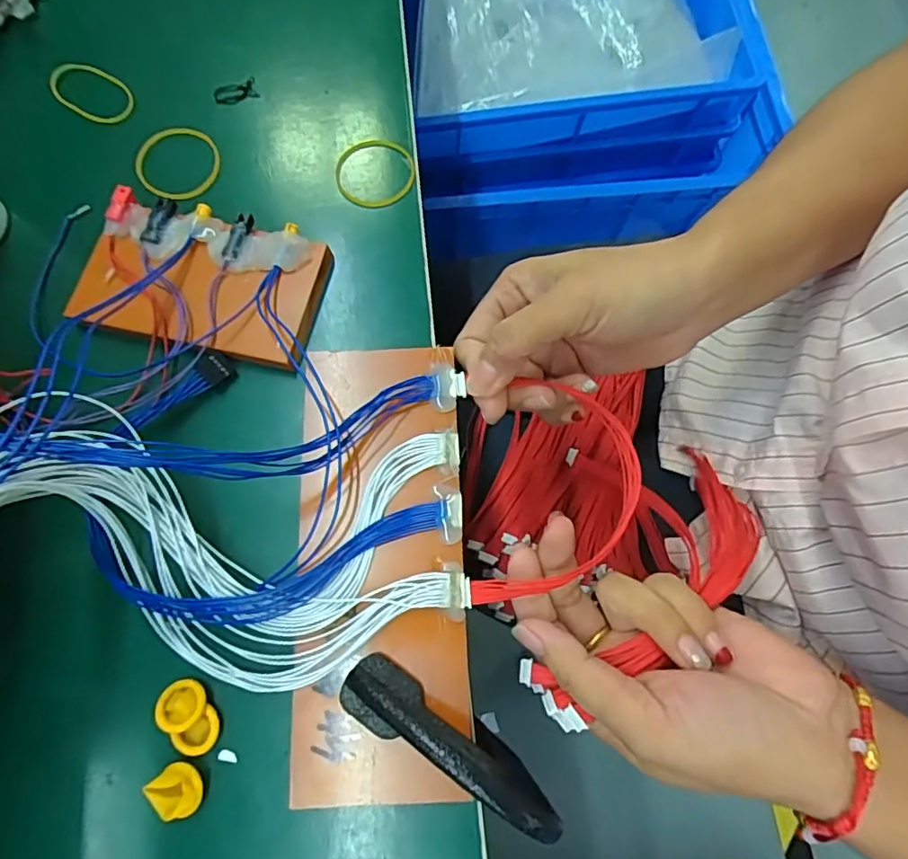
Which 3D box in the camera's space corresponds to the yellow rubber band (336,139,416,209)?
[{"bbox_3d":[-0.045,-0.148,0.324,0.045,0.005,0.046,-2,77,7],"label":"yellow rubber band"}]

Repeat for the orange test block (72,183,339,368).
[{"bbox_3d":[-0.131,-0.077,0.295,0.117,0.024,0.072,16,73,4],"label":"orange test block"}]

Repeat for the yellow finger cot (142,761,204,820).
[{"bbox_3d":[-0.112,0.146,0.227,0.018,0.007,0.020,-43,78,-13],"label":"yellow finger cot"}]

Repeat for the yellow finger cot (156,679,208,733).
[{"bbox_3d":[-0.116,0.117,0.237,0.019,0.004,0.020,-4,51,-9],"label":"yellow finger cot"}]

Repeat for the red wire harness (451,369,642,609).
[{"bbox_3d":[0.046,0.025,0.268,0.090,0.019,0.107,-2,73,-2],"label":"red wire harness"}]

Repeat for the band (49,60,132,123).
[{"bbox_3d":[-0.220,-0.206,0.343,0.055,0.008,0.034,34,75,6],"label":"band"}]

